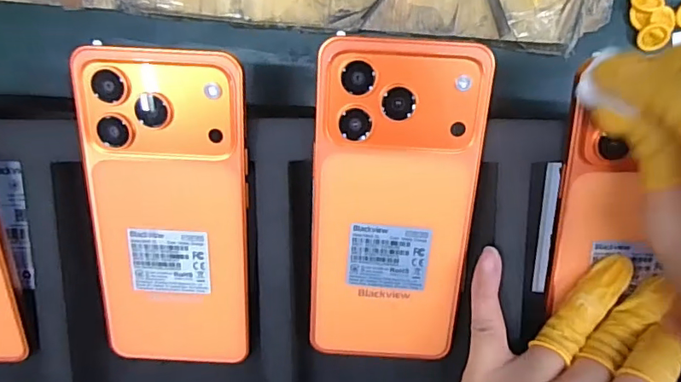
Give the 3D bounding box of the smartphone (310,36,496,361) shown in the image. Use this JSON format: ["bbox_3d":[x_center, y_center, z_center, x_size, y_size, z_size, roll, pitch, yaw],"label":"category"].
[{"bbox_3d":[0.025,0.012,0.237,0.076,0.010,0.161,3,111,3],"label":"smartphone"}]

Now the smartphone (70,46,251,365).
[{"bbox_3d":[-0.083,0.016,0.242,0.077,0.007,0.163,3,111,2],"label":"smartphone"}]

